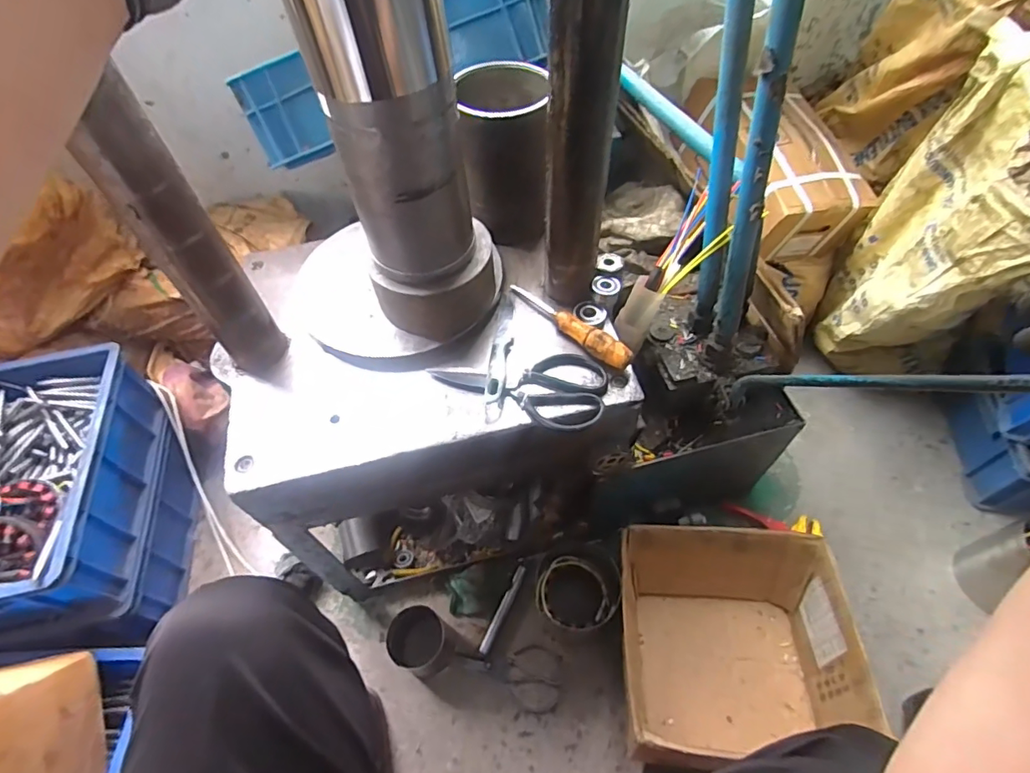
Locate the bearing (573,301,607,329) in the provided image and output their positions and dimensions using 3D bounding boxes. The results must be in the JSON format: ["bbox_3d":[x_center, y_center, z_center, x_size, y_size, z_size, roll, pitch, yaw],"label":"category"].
[{"bbox_3d":[0.094,-0.090,0.645,0.040,0.009,0.040,6,56,7],"label":"bearing"}]

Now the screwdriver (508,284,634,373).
[{"bbox_3d":[0.063,-0.078,0.631,0.024,0.024,0.188,-37,55,-21],"label":"screwdriver"}]

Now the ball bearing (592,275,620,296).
[{"bbox_3d":[0.115,-0.127,0.650,0.030,0.010,0.028,-1,55,2],"label":"ball bearing"}]

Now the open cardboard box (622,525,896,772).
[{"bbox_3d":[0.303,0.367,0.756,0.290,0.167,0.281,3,55,5],"label":"open cardboard box"}]

